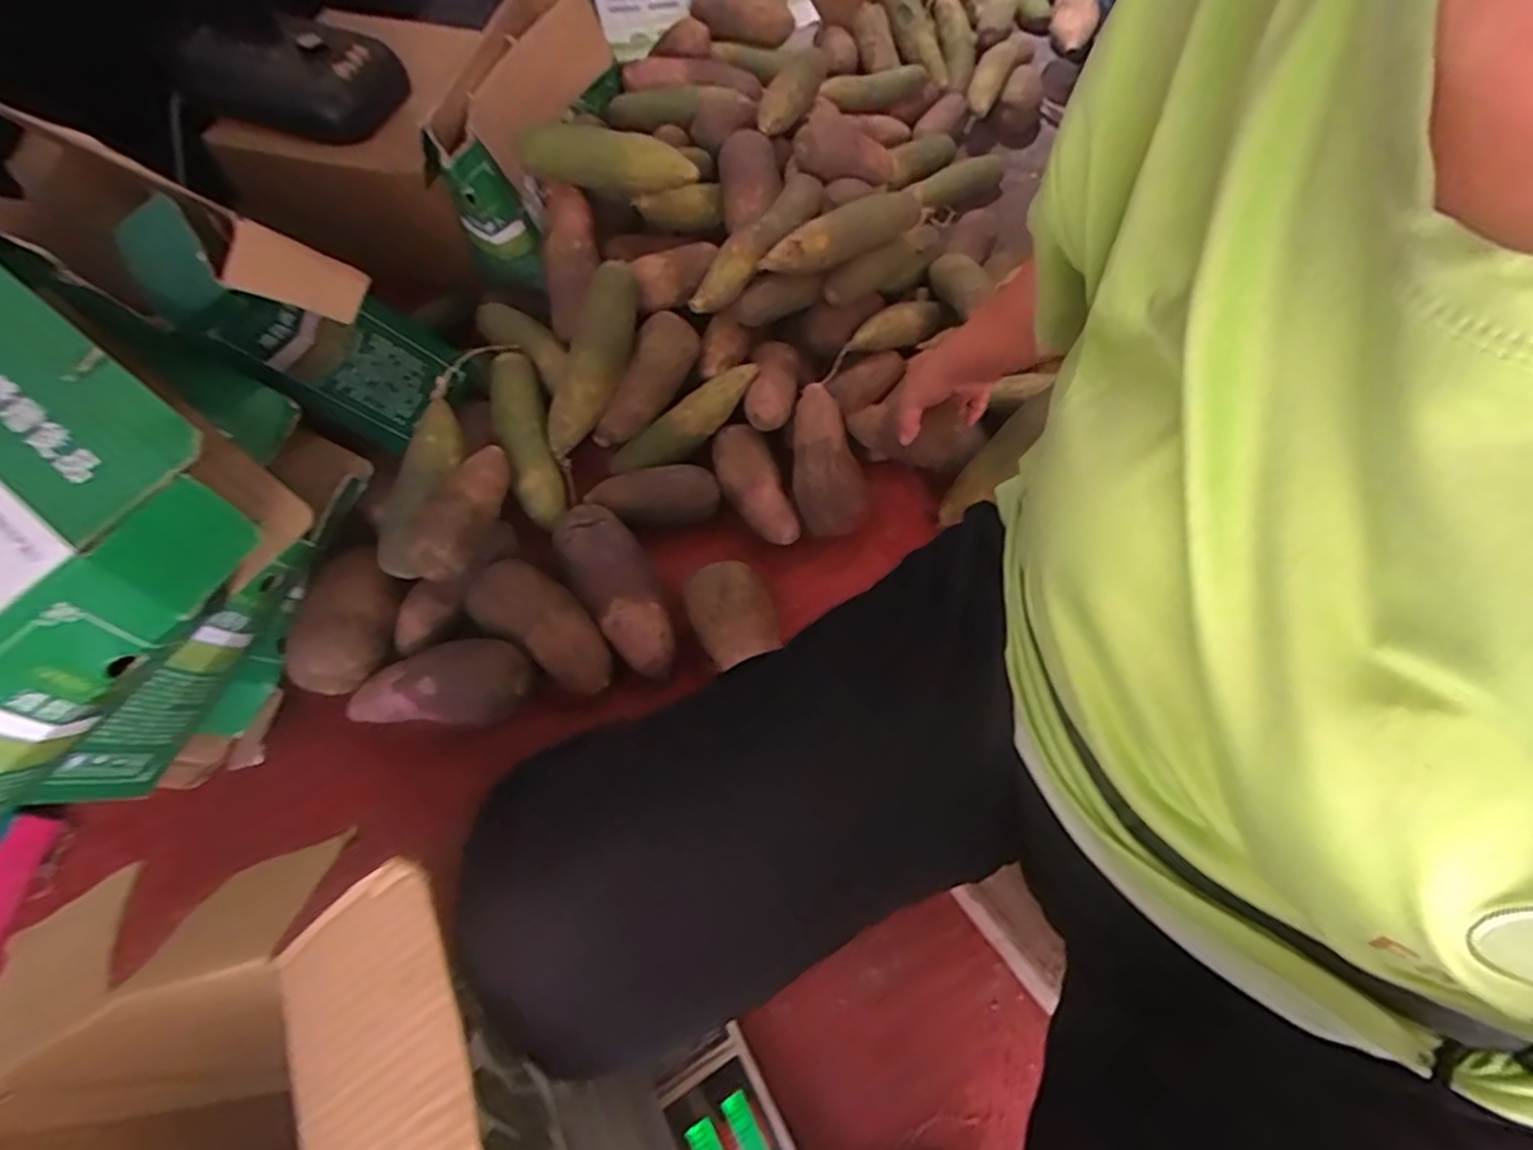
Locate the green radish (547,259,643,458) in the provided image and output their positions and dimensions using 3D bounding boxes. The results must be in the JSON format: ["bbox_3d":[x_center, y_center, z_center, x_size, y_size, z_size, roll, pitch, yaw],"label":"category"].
[{"bbox_3d":[-0.191,-0.234,0.759,0.053,0.068,0.217,26,100,11],"label":"green radish"}]

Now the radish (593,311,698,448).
[{"bbox_3d":[-0.142,-0.220,0.795,0.051,0.058,0.166,36,96,15],"label":"radish"}]

